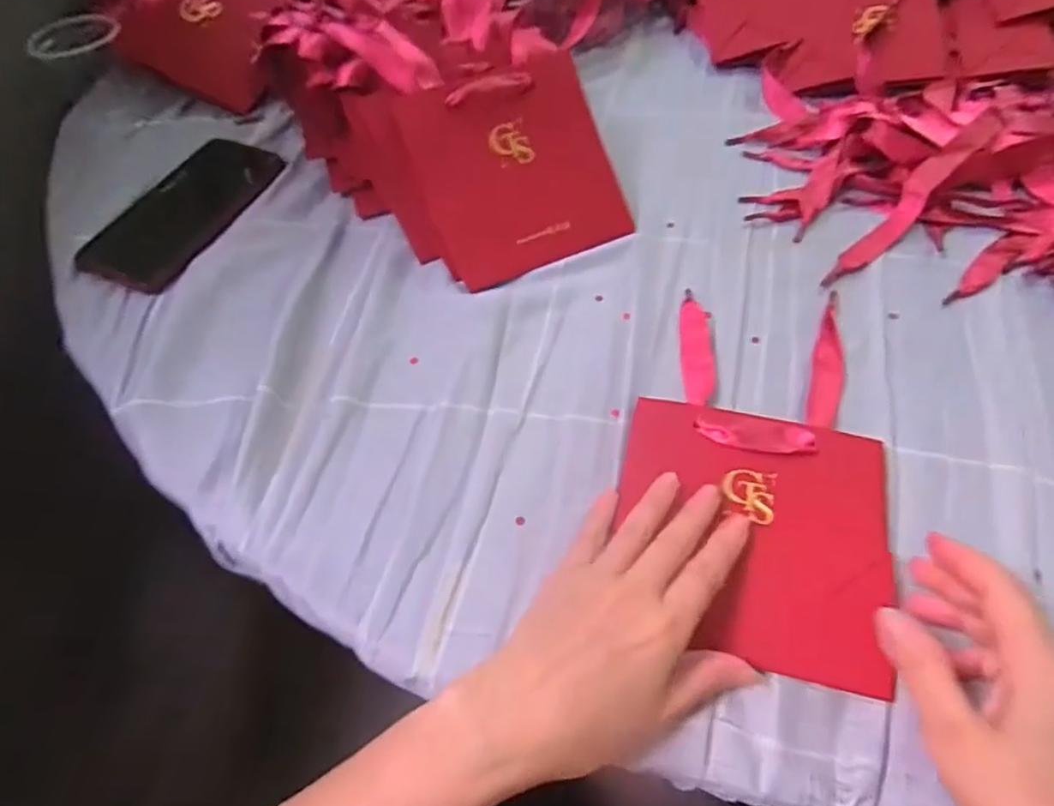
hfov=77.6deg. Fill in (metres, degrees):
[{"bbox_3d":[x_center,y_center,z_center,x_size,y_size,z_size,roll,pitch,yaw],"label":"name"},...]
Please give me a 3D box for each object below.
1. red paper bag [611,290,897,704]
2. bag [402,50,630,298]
[{"bbox_3d":[0.128,0.032,0.368,0.136,0.008,0.222,11,55,10],"label":"red paper bag"},{"bbox_3d":[-0.003,-0.166,0.469,0.132,0.009,0.133,-24,97,-13],"label":"bag"}]

